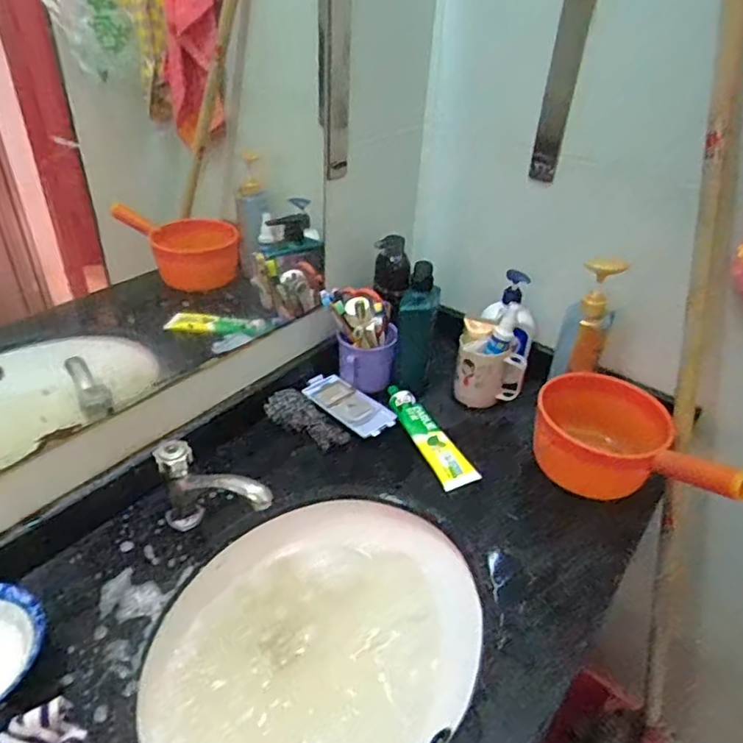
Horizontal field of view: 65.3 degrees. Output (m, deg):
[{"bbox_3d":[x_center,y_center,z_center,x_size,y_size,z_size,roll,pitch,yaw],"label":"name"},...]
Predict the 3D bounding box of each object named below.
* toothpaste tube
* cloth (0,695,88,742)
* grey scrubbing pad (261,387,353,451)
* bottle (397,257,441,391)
[{"bbox_3d":[0.080,0.085,0.836,0.050,0.033,0.198,-14,39,-22],"label":"toothpaste tube"},{"bbox_3d":[-0.275,0.311,0.488,0.047,0.038,0.056,19,39,20],"label":"cloth"},{"bbox_3d":[-0.092,0.070,0.849,0.130,0.022,0.052,32,43,13],"label":"grey scrubbing pad"},{"bbox_3d":[0.069,-0.068,0.886,0.059,0.192,0.074,5,36,3],"label":"bottle"}]

